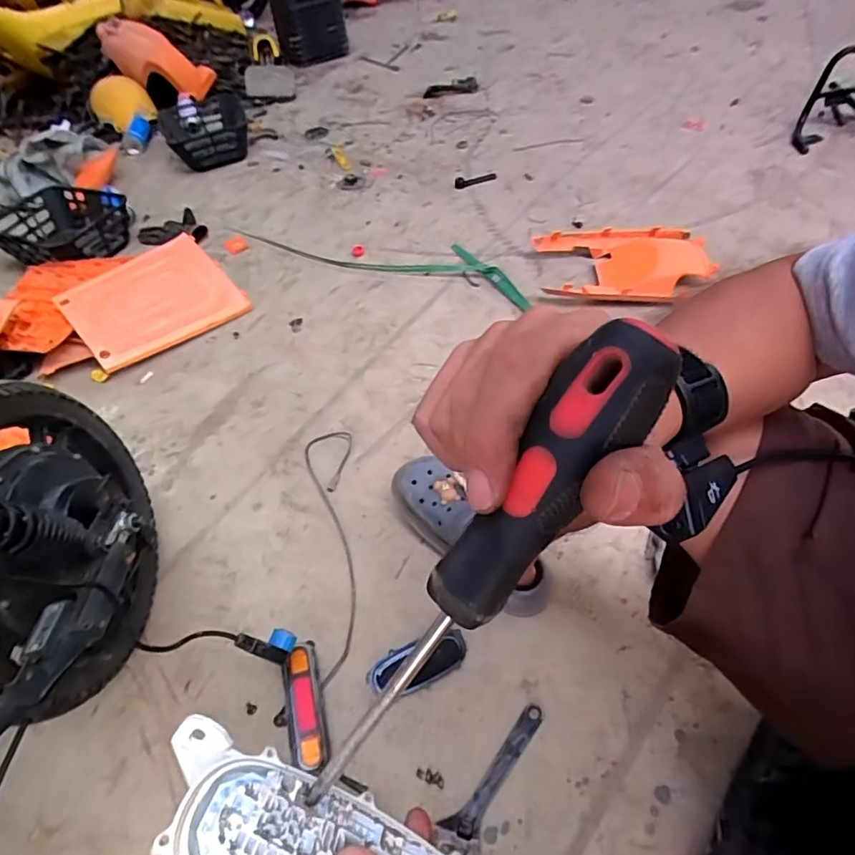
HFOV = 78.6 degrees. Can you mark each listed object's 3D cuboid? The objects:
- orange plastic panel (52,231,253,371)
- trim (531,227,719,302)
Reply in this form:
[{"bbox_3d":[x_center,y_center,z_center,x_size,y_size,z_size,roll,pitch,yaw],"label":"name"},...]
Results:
[{"bbox_3d":[-0.605,-0.282,1.159,0.325,0.024,0.248,-38,82,-23],"label":"orange plastic panel"},{"bbox_3d":[0.446,-0.365,1.152,0.380,0.055,0.268,-5,50,3],"label":"trim"}]

